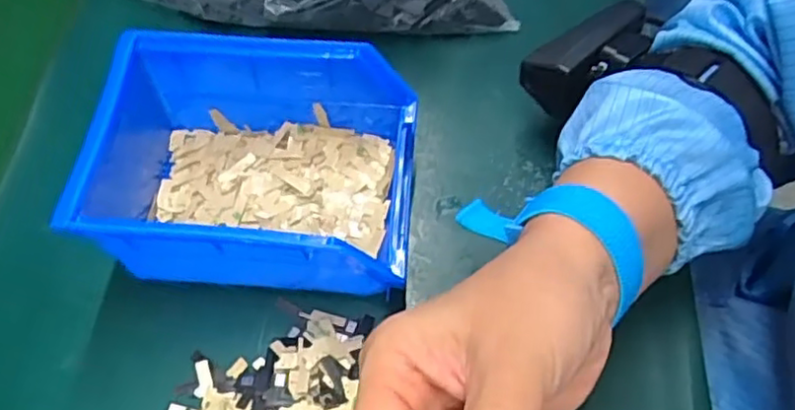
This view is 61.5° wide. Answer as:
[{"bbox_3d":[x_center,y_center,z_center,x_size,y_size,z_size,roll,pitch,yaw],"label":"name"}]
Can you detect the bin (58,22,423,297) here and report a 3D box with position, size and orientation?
[{"bbox_3d":[-0.077,-0.012,0.315,0.167,0.073,0.112,2,60,3],"label":"bin"}]

